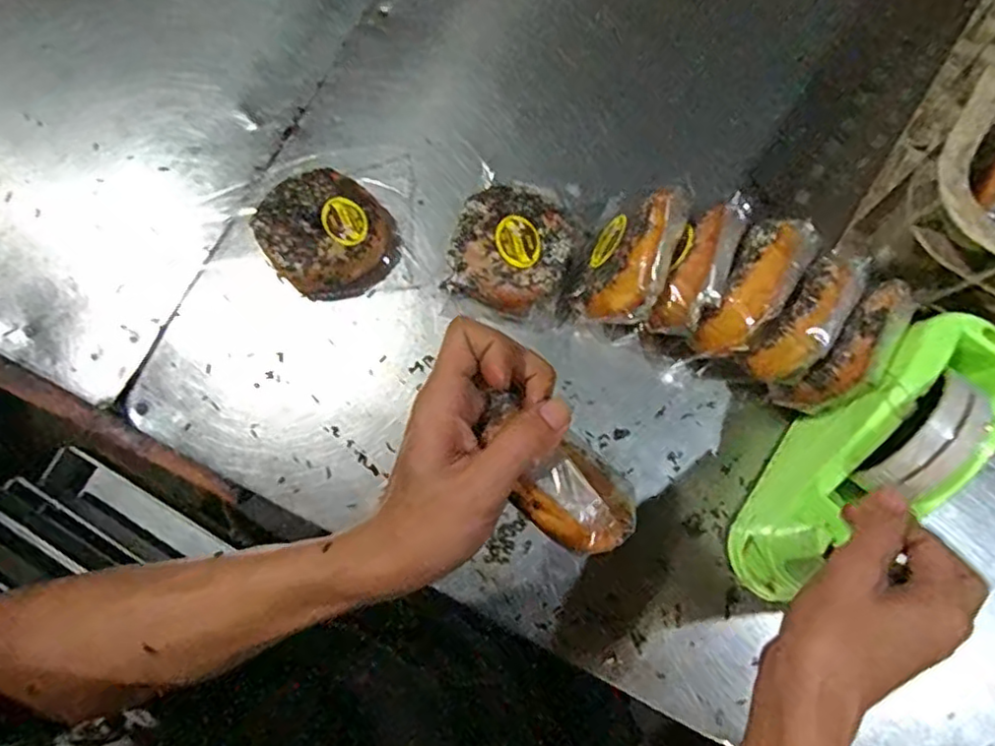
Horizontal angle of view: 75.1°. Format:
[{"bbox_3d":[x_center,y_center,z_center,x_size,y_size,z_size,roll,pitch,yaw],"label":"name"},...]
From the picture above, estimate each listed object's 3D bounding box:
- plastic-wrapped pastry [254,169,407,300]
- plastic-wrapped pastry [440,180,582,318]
[{"bbox_3d":[-0.132,-0.106,0.493,0.104,0.044,0.089,44,86,8],"label":"plastic-wrapped pastry"},{"bbox_3d":[0.014,-0.092,0.487,0.090,0.037,0.103,22,83,6],"label":"plastic-wrapped pastry"}]

